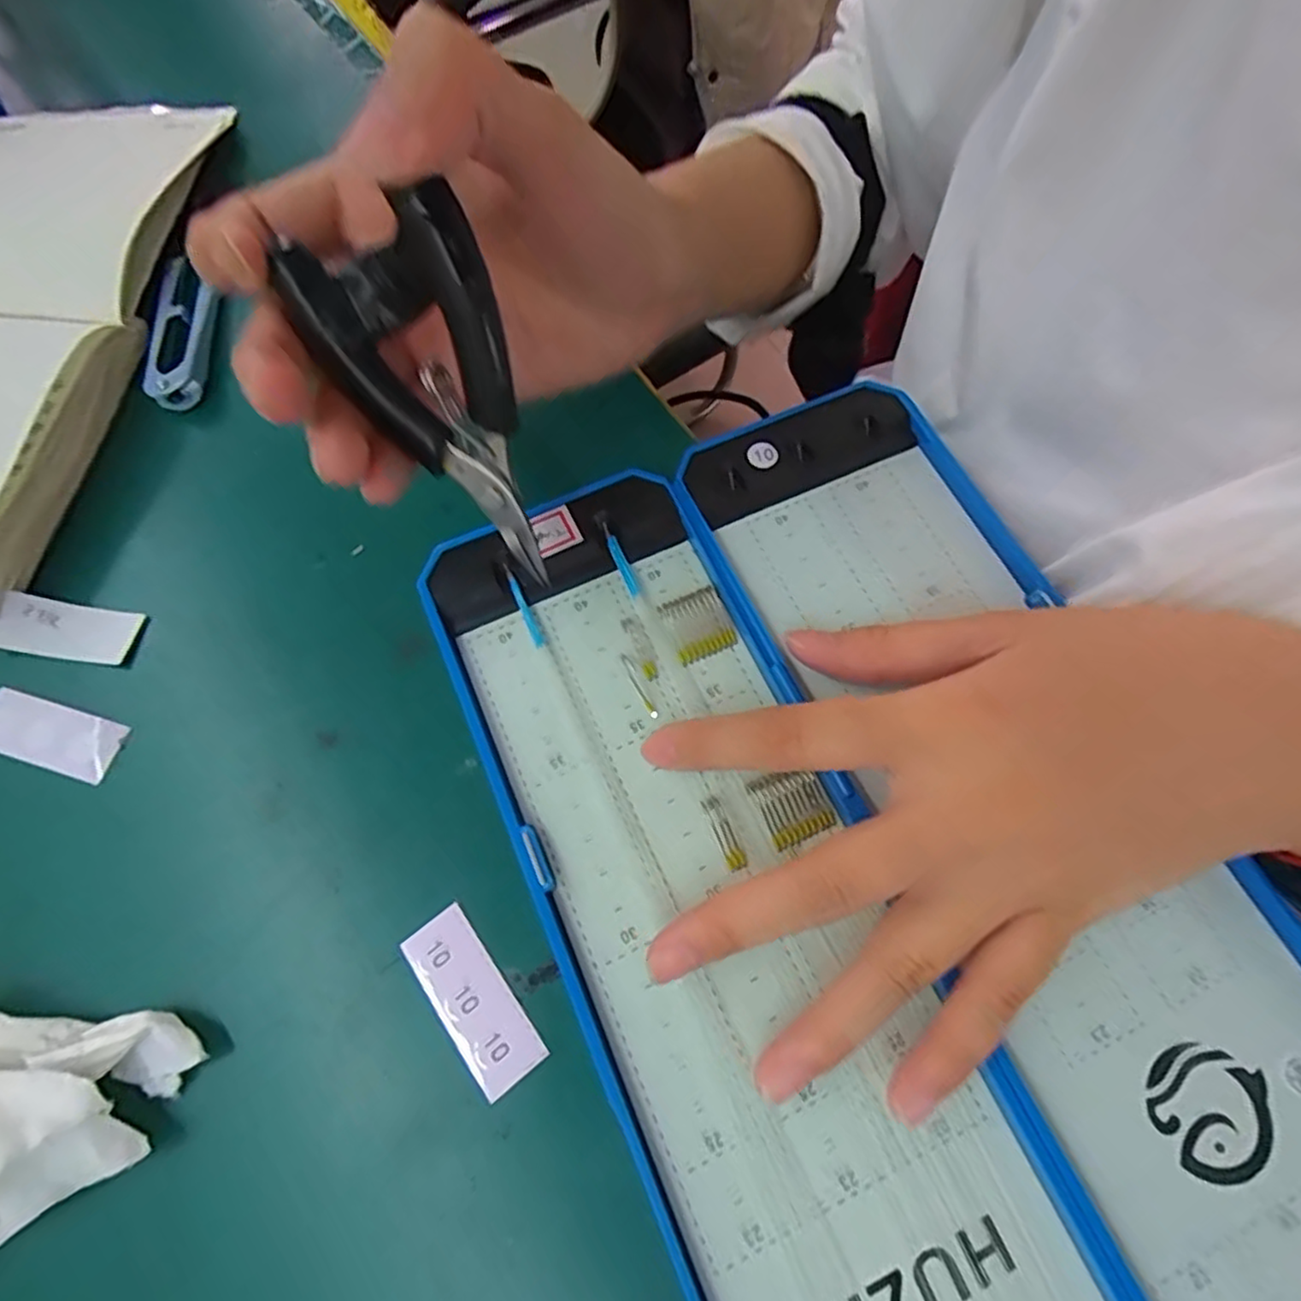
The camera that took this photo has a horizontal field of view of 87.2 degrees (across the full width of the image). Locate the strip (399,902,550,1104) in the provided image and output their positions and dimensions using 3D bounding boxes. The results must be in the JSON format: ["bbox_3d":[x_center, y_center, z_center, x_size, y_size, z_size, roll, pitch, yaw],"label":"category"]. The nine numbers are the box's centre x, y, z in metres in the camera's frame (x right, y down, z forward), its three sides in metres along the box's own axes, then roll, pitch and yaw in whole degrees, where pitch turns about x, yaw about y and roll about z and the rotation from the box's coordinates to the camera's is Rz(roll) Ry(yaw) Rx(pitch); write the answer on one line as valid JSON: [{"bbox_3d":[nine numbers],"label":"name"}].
[{"bbox_3d":[-0.047,0.091,0.180,0.018,0.004,0.046,-35,73,-15],"label":"strip"}]

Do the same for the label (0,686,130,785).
[{"bbox_3d":[-0.184,0.025,0.208,0.046,0.004,0.018,15,70,6],"label":"label"}]

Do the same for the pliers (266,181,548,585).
[{"bbox_3d":[-0.051,-0.058,0.172,0.045,0.089,0.010,-16,30,11],"label":"pliers"}]

